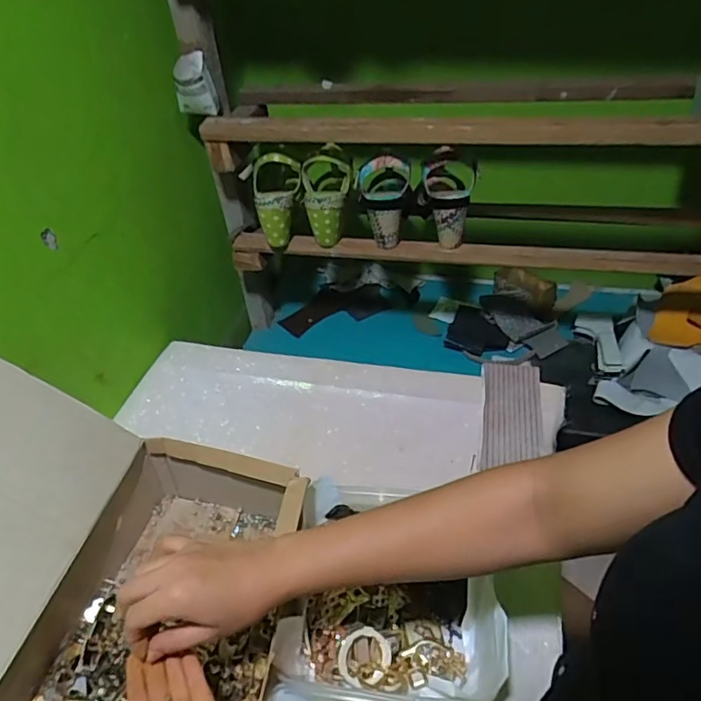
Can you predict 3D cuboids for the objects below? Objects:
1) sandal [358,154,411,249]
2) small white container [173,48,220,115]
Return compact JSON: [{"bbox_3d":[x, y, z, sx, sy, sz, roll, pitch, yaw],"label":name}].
[{"bbox_3d":[0.056,-0.231,0.830,0.080,0.127,0.073,-5,40,0],"label":"sandal"},{"bbox_3d":[-0.230,-0.391,0.791,0.056,0.080,0.023,-10,41,-6],"label":"small white container"}]

